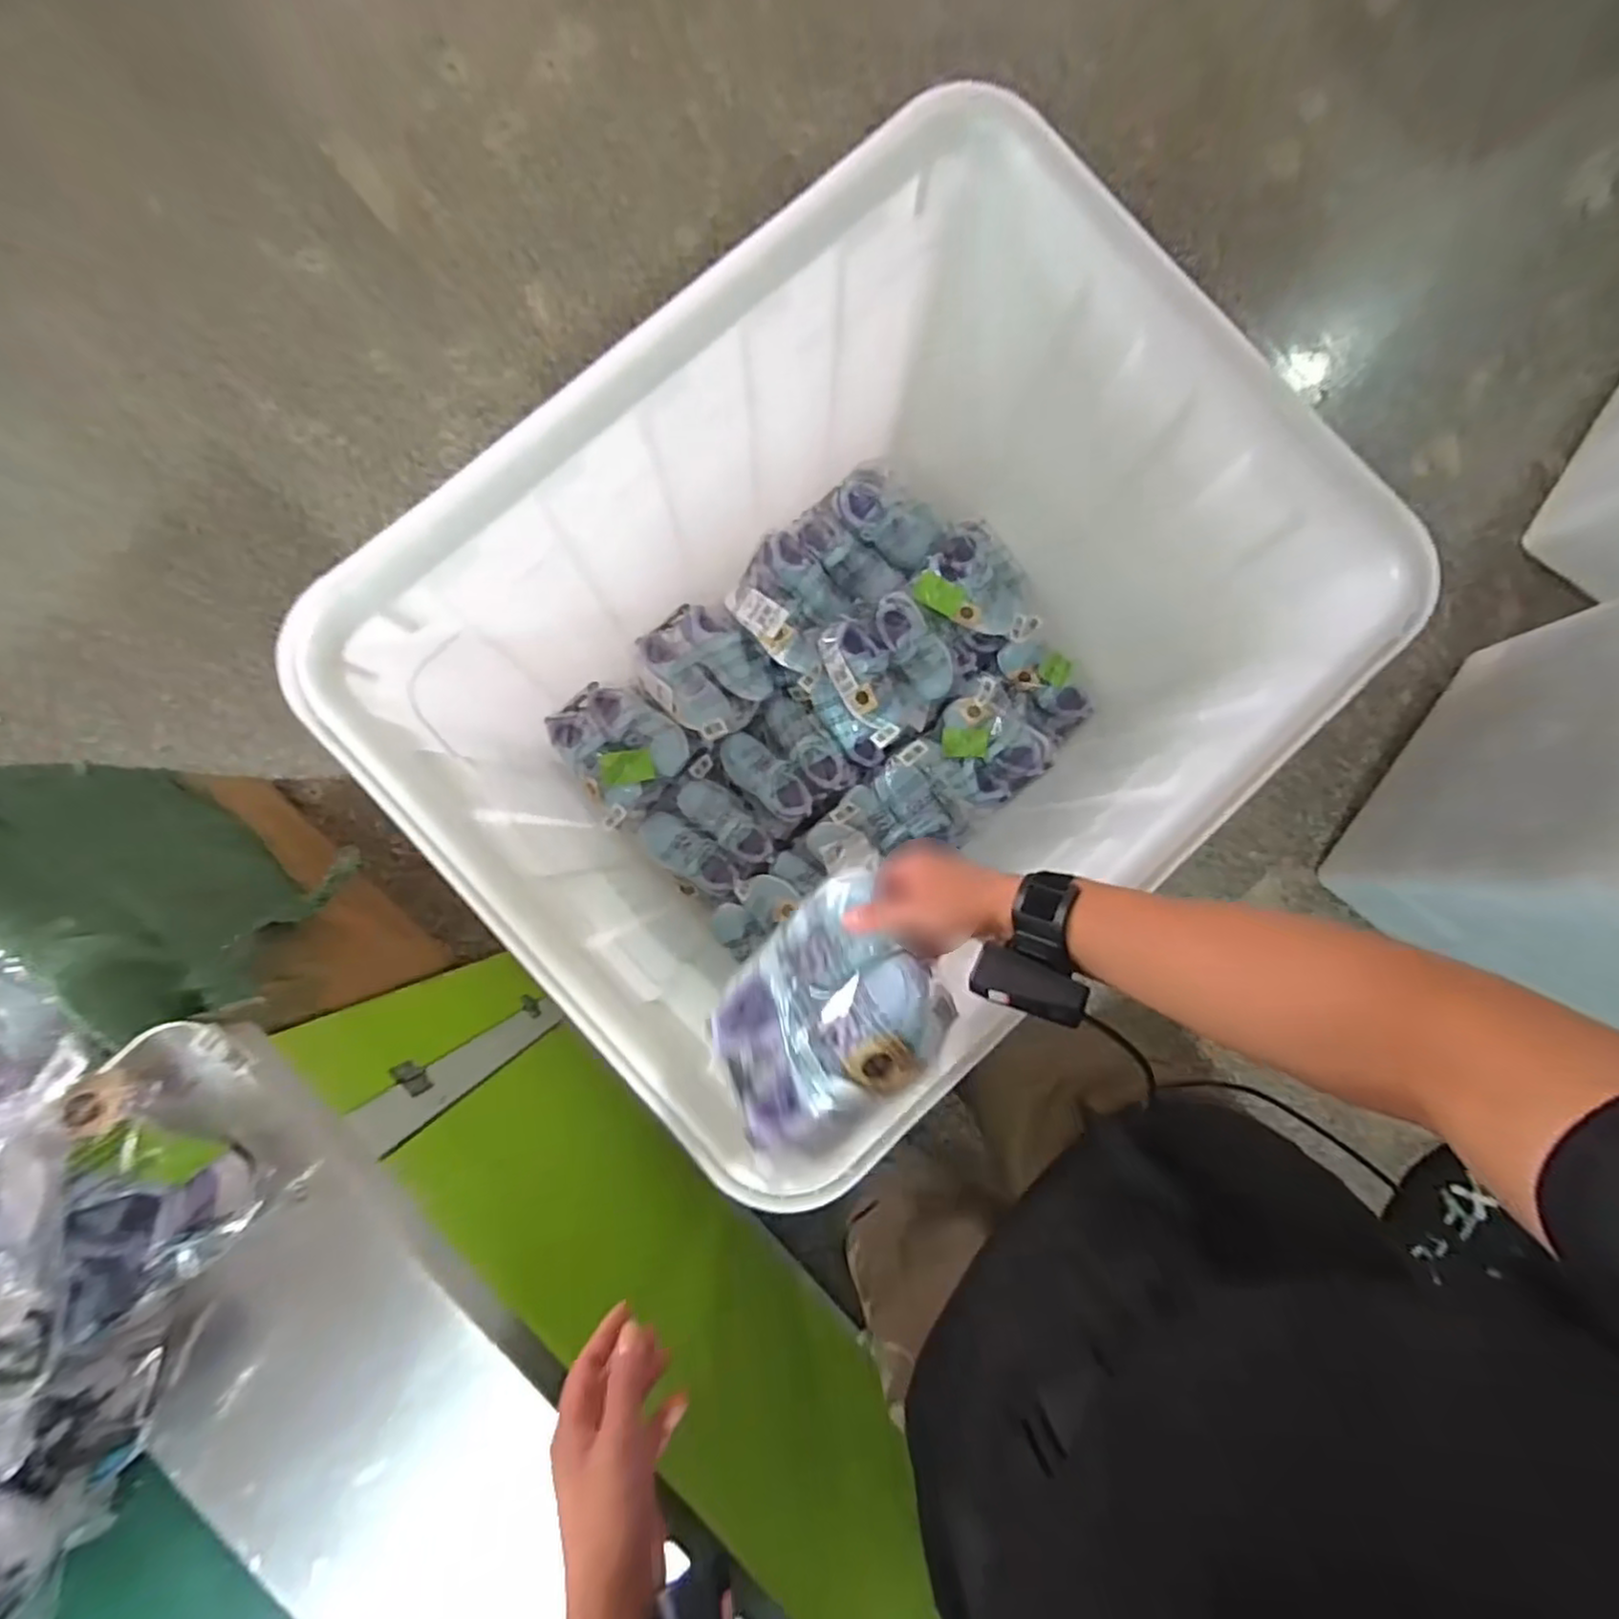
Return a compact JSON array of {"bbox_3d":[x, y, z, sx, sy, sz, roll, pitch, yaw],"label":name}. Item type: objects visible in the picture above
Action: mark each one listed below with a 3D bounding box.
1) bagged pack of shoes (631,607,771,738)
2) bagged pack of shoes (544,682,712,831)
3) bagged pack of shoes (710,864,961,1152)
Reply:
[{"bbox_3d":[-0.171,-0.228,1.109,0.211,0.076,0.175,42,85,0],"label":"bagged pack of shoes"},{"bbox_3d":[-0.295,-0.100,1.108,0.180,0.085,0.208,-38,89,-5],"label":"bagged pack of shoes"},{"bbox_3d":[0.004,0.157,0.528,0.180,0.061,0.144,-34,88,-3],"label":"bagged pack of shoes"}]

